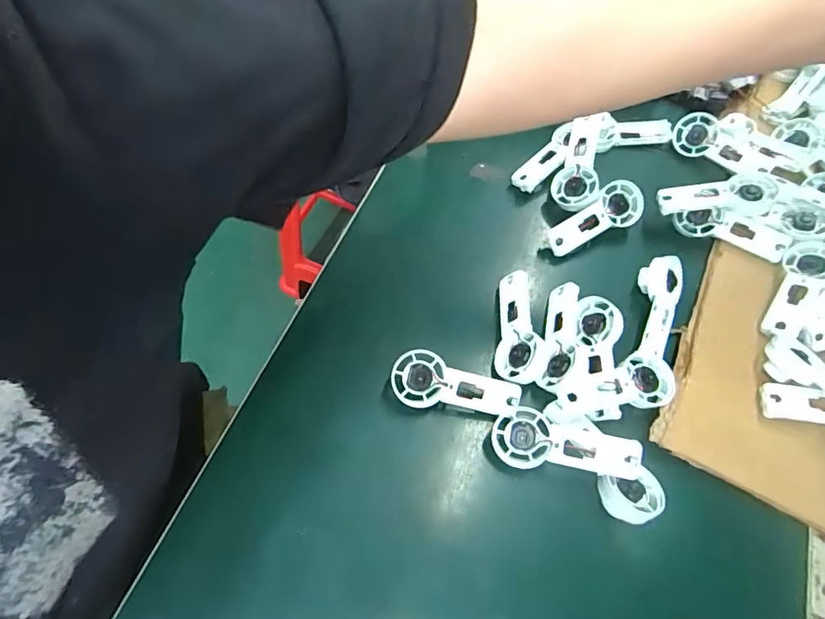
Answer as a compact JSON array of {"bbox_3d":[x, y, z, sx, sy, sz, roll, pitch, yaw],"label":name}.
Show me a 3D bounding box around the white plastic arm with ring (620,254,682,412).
[{"bbox_3d":[0.186,0.014,0.378,0.037,0.021,0.127,21,63,6],"label":"white plastic arm with ring"}]

